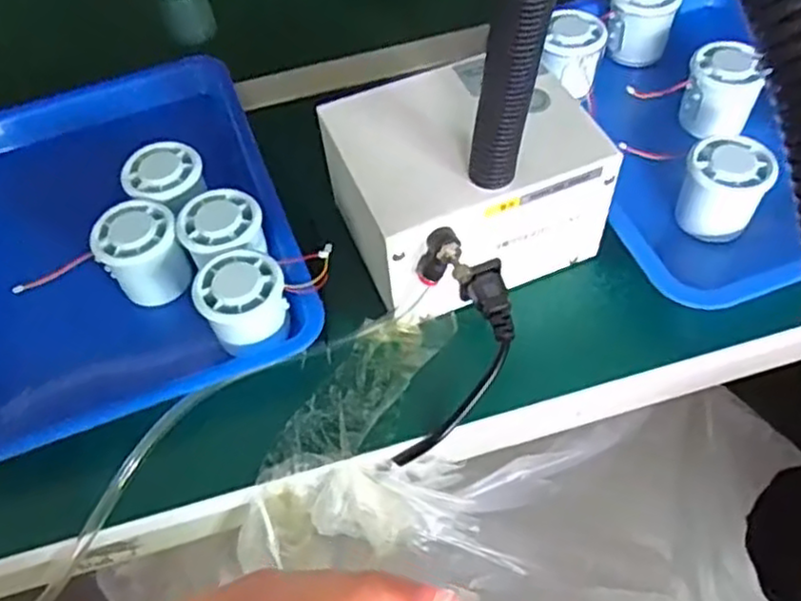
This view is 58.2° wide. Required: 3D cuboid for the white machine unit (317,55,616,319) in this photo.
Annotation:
[{"bbox_3d":[0.048,-0.082,0.486,0.160,0.094,0.131,-19,55,-8],"label":"white machine unit"}]

